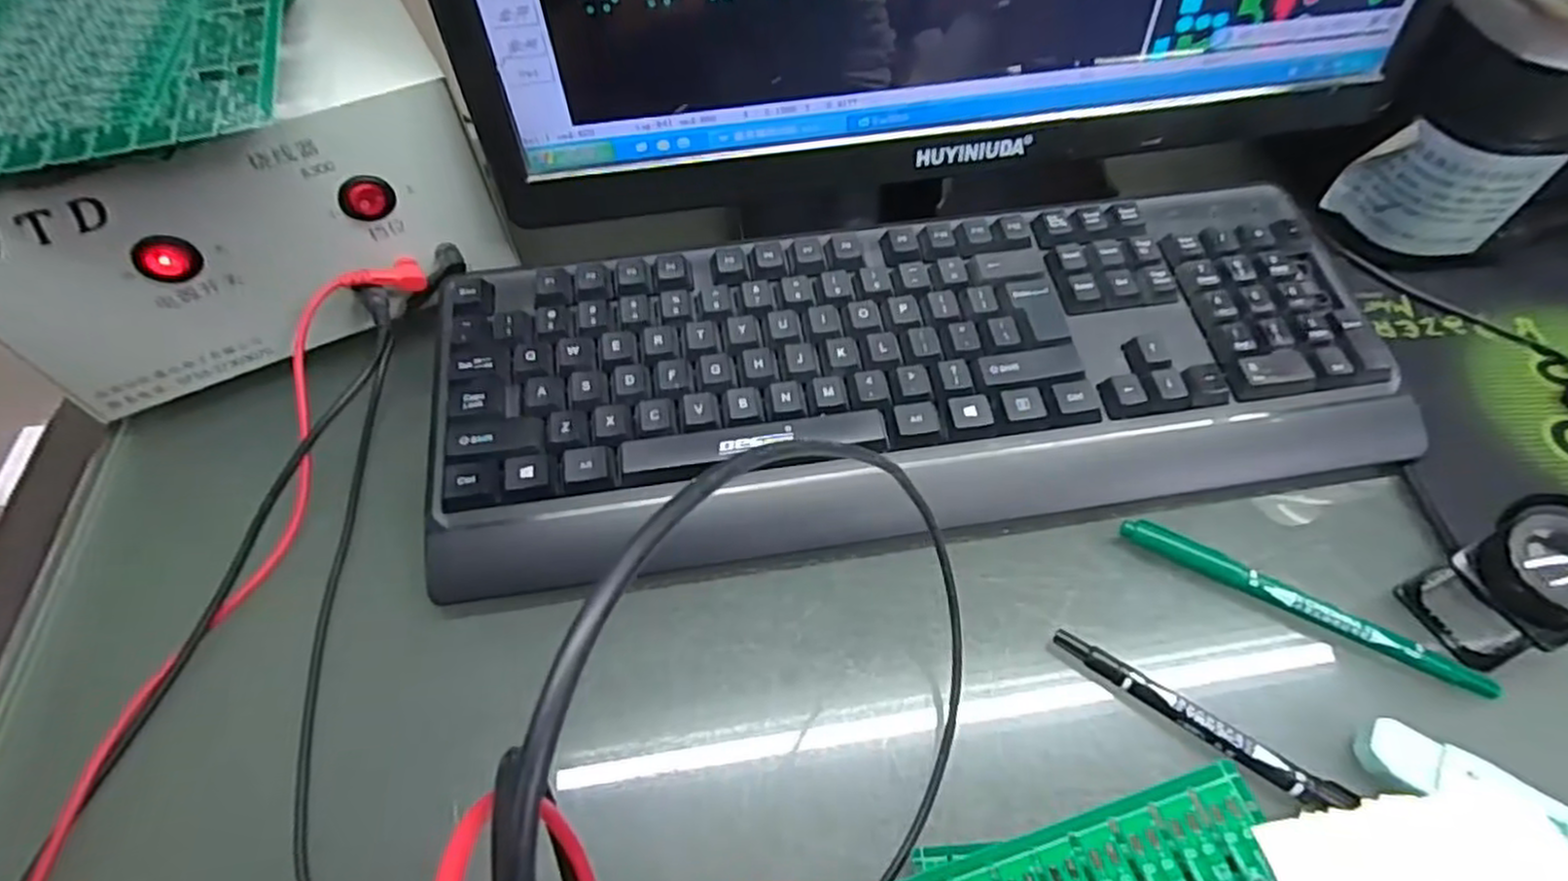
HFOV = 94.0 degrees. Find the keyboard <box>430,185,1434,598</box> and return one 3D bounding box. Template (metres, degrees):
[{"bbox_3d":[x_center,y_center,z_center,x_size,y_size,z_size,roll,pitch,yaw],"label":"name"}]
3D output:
[{"bbox_3d":[0.062,-0.032,0.342,0.425,0.042,0.150,-8,57,-6],"label":"keyboard"}]

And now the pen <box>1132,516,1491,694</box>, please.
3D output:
[{"bbox_3d":[0.206,0.065,0.292,0.137,0.006,0.011,27,61,17],"label":"pen"}]

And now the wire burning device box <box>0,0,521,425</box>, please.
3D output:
[{"bbox_3d":[-0.250,-0.119,0.329,0.200,0.132,0.113,-26,60,-16],"label":"wire burning device box"}]

